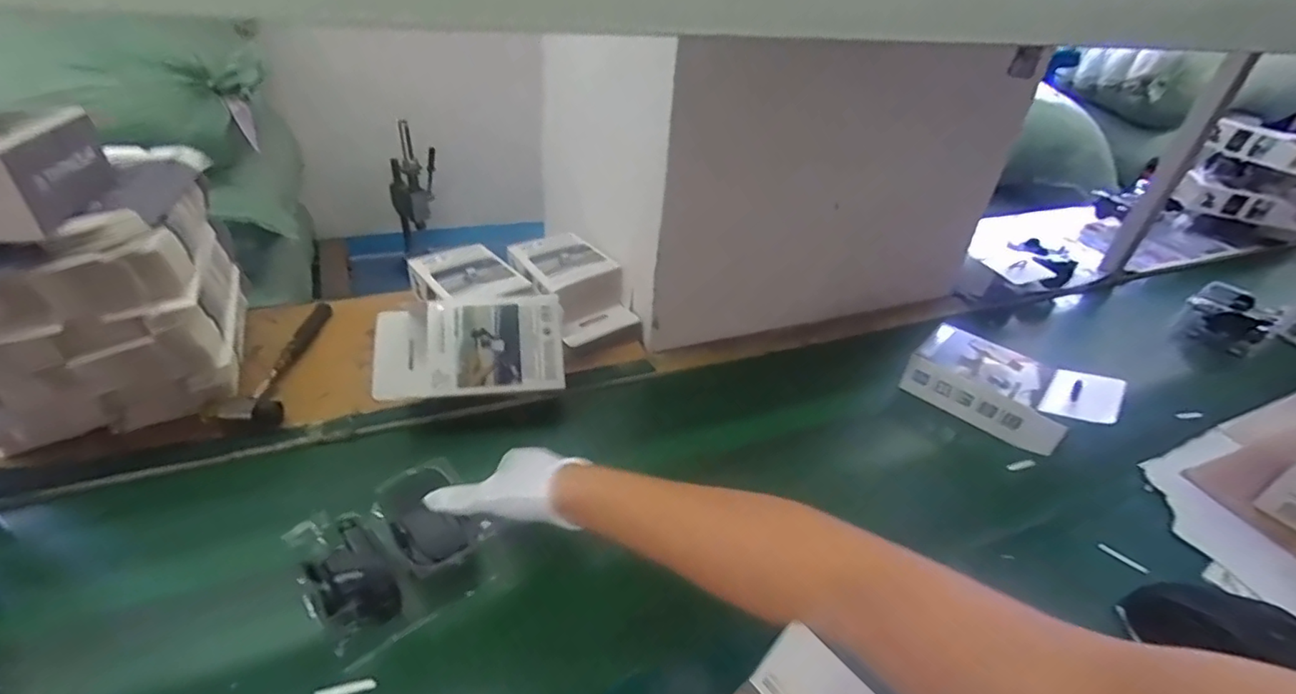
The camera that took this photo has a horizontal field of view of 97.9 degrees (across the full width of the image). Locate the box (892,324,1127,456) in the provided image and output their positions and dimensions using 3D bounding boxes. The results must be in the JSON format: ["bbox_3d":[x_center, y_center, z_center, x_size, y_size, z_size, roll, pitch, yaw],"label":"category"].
[{"bbox_3d":[0.539,0.056,0.848,0.124,0.079,0.250,-24,42,-37],"label":"box"}]

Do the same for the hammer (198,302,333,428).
[{"bbox_3d":[-0.525,0.026,0.808,0.084,0.045,0.274,-2,33,-10],"label":"hammer"}]

